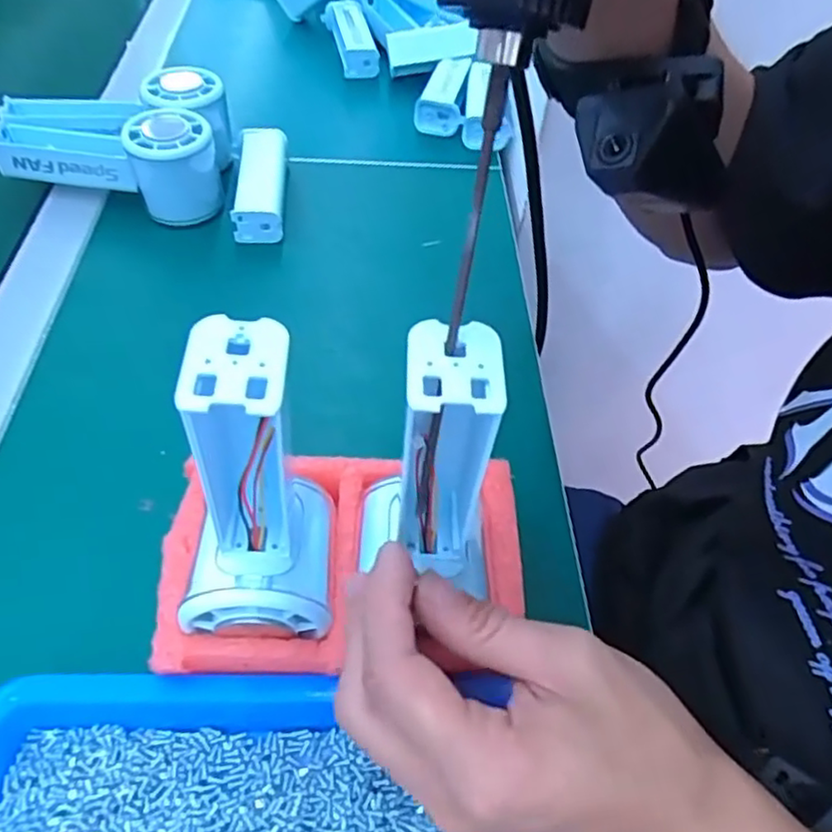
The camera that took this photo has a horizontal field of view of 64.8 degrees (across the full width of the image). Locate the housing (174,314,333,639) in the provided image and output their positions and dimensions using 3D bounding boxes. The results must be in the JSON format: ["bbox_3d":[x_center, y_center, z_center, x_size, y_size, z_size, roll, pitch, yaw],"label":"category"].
[{"bbox_3d":[-0.061,0.024,0.217,0.055,0.125,0.055,-2,52,-5],"label":"housing"}]

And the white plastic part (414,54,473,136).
[{"bbox_3d":[0.025,-0.280,0.572,0.037,0.030,0.088,10,52,4],"label":"white plastic part"}]

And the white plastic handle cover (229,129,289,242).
[{"bbox_3d":[-0.114,-0.168,0.479,0.040,0.030,0.114,-4,53,-7],"label":"white plastic handle cover"}]

